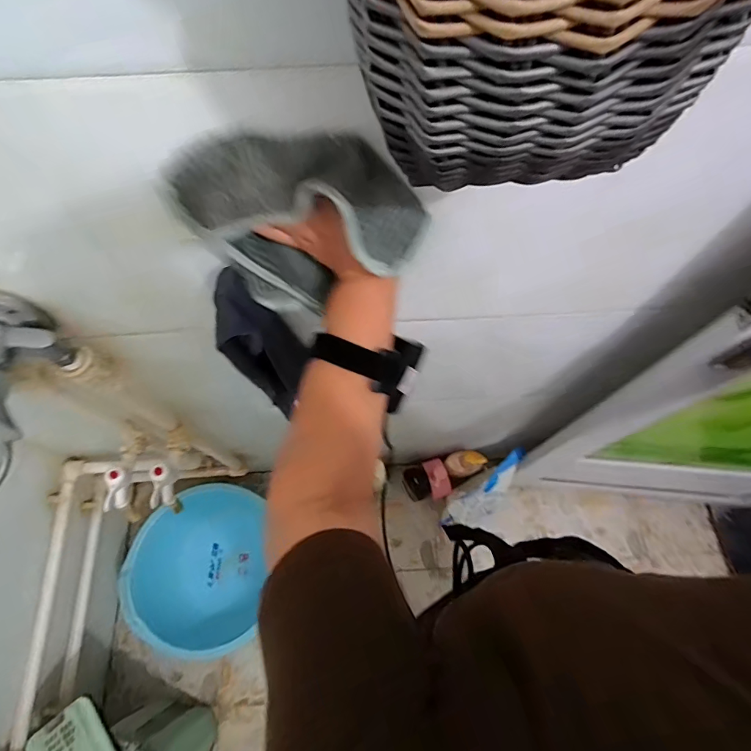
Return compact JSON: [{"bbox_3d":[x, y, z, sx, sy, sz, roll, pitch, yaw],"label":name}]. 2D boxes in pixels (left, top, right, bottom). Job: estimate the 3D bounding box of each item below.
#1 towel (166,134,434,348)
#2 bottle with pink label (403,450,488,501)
[{"bbox_3d":[-0.050,-0.099,0.353,0.164,0.181,0.048,8,67,5],"label":"towel"},{"bbox_3d":[0.188,0.272,1.169,0.263,0.081,0.102,-32,63,32],"label":"bottle with pink label"}]

